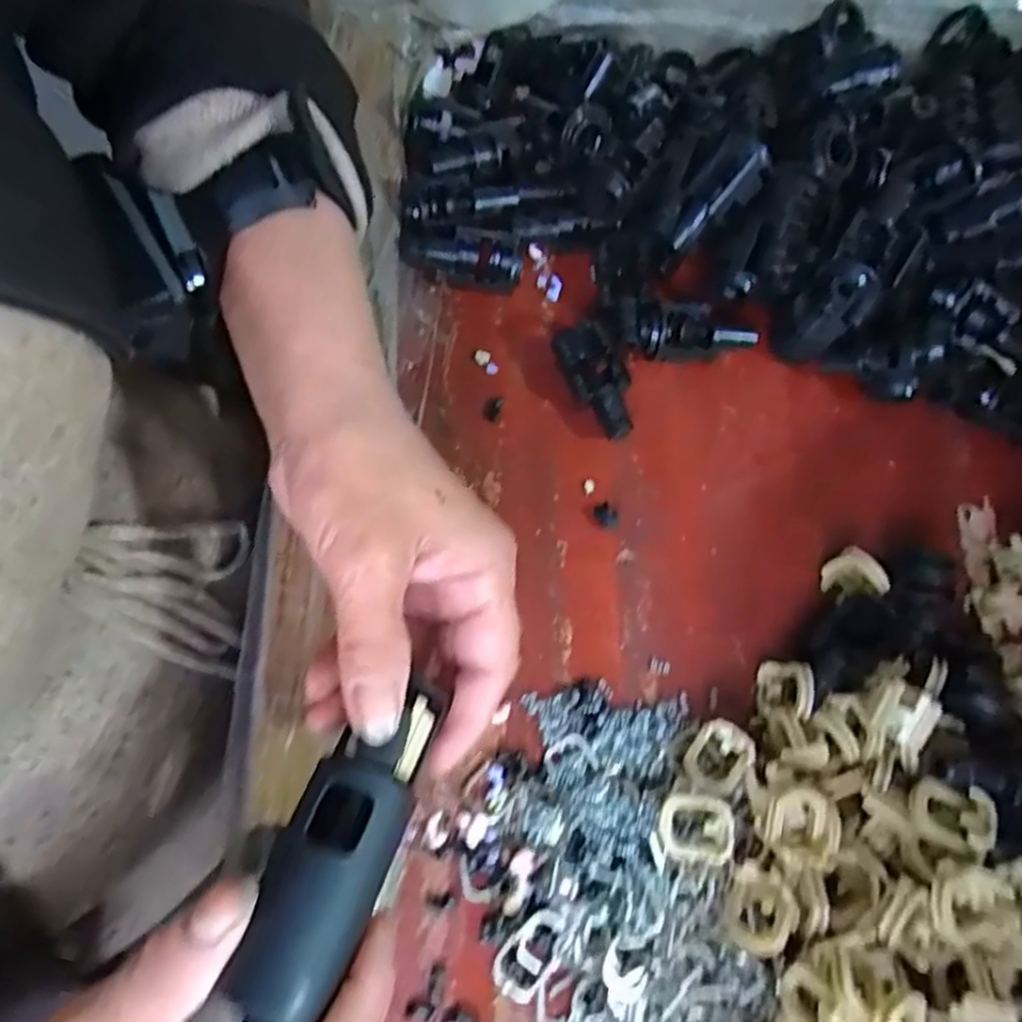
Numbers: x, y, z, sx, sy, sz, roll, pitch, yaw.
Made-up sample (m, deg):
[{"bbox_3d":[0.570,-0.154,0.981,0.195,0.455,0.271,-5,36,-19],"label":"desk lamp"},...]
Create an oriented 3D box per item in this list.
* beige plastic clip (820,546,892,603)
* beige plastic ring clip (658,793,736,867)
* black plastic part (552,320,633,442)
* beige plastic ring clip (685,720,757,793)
[{"bbox_3d":[0.146,0.030,0.304,0.016,0.025,0.022,-28,76,-14],"label":"beige plastic clip"},{"bbox_3d":[0.066,0.115,0.252,0.027,0.004,0.023,-5,79,36],"label":"beige plastic ring clip"},{"bbox_3d":[0.040,-0.058,0.315,0.024,0.025,0.051,-25,75,-13],"label":"black plastic part"},{"bbox_3d":[0.080,0.094,0.269,0.022,0.008,0.027,32,71,6],"label":"beige plastic ring clip"}]

